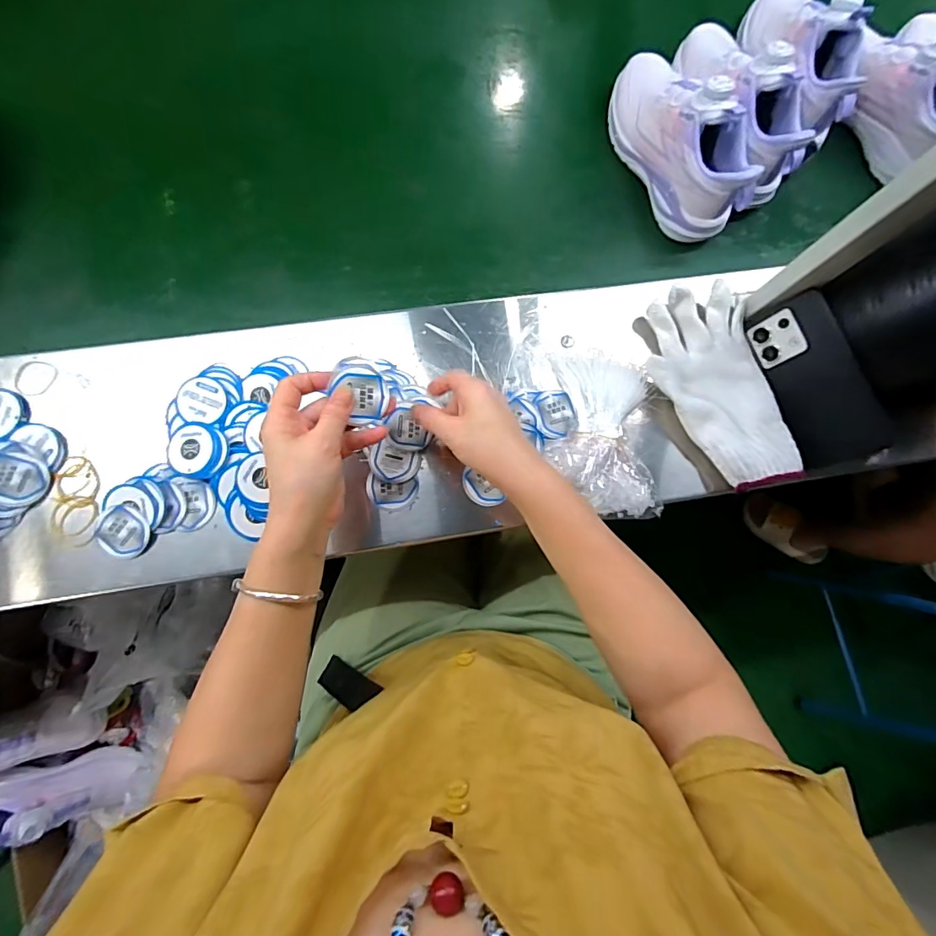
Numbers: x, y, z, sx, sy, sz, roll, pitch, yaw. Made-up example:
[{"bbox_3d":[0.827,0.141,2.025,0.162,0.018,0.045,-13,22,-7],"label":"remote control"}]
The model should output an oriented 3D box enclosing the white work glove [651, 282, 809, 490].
[{"bbox_3d":[0.247,-0.084,0.477,0.122,0.036,0.208,-10,84,-7],"label":"white work glove"}]

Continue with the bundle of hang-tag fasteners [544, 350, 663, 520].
[{"bbox_3d":[0.125,-0.038,0.473,0.108,0.035,0.172,2,83,-6],"label":"bundle of hang-tag fasteners"}]

